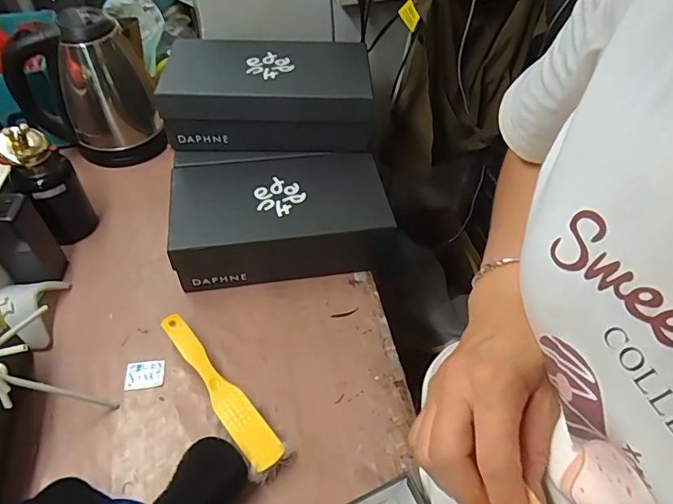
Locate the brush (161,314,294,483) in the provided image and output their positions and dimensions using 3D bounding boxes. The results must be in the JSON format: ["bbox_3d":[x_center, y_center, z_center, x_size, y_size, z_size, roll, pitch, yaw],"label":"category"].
[{"bbox_3d":[-0.137,0.162,0.561,0.039,0.037,0.226,-33,59,-27],"label":"brush"}]

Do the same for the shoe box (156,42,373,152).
[{"bbox_3d":[-0.105,-0.235,0.728,0.286,0.097,0.171,-3,50,-7],"label":"shoe box"}]

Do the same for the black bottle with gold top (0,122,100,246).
[{"bbox_3d":[-0.386,-0.082,0.657,0.076,0.174,0.061,-28,57,-25],"label":"black bottle with gold top"}]

